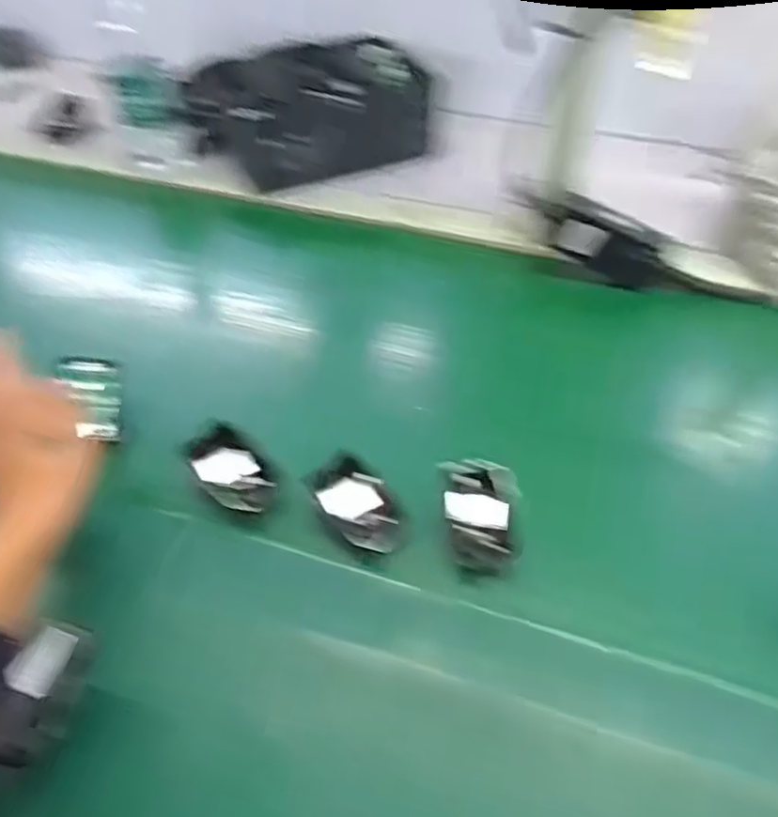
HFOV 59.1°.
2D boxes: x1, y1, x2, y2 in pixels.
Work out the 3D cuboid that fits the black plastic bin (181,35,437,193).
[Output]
[{"bbox_3d":[-0.082,-0.363,0.833,0.271,0.094,0.182,-21,49,-15],"label":"black plastic bin"}]

